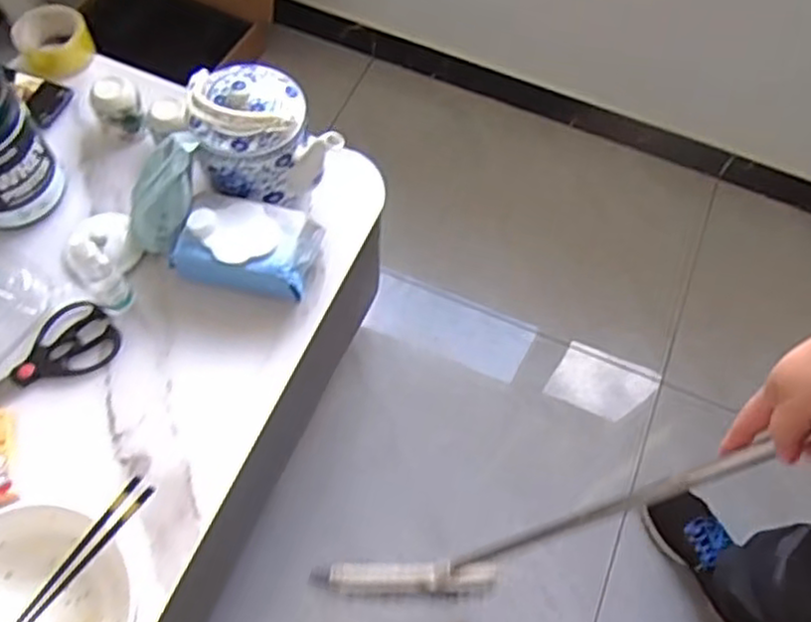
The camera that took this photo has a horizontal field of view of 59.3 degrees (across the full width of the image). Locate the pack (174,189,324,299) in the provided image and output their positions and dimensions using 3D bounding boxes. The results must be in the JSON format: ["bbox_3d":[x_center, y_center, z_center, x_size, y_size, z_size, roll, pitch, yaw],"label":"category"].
[{"bbox_3d":[-0.190,-0.085,0.859,0.159,0.068,0.111,14,63,4],"label":"pack"}]

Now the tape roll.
[{"bbox_3d":[-0.503,-0.387,1.018,0.102,0.050,0.102,1,63,-2],"label":"tape roll"}]

